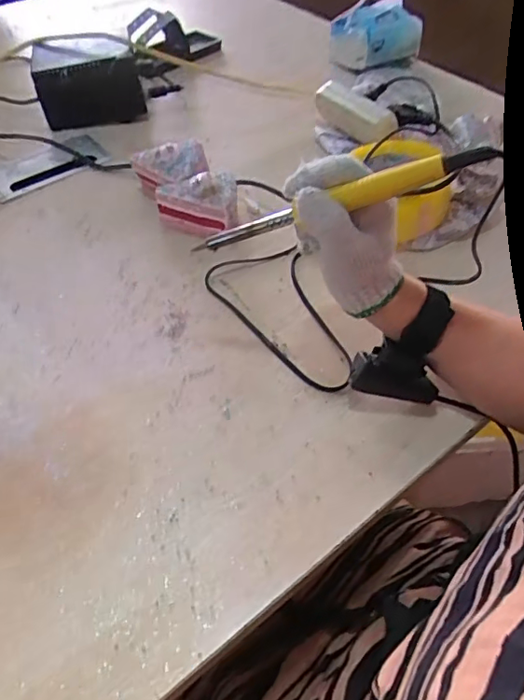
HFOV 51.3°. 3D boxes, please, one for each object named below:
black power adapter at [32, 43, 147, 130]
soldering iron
[{"bbox_3d":[-0.245,-0.377,0.777,0.142,0.086,0.066,-12,50,-11],"label":"black power adapter"},{"bbox_3d":[0.047,-0.106,0.400,0.229,0.018,0.015,-12,43,28],"label":"soldering iron"}]

